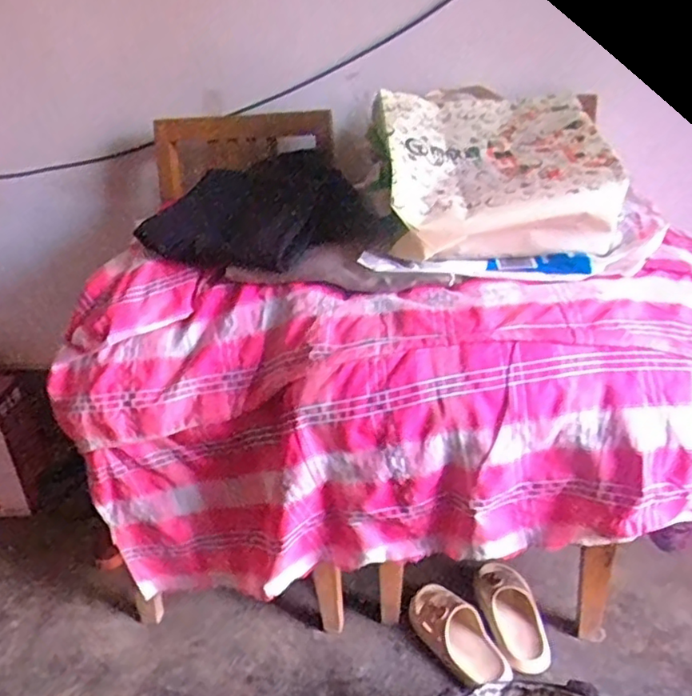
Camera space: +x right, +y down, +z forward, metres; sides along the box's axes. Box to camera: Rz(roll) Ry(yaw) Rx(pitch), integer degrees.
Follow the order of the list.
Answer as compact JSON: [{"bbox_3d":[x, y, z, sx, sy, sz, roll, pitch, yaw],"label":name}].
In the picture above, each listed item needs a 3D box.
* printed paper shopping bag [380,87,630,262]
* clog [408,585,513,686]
[{"bbox_3d":[0.241,-0.282,1.012,0.355,0.212,0.269,-4,27,-2],"label":"printed paper shopping bag"},{"bbox_3d":[0.196,0.505,1.107,0.216,0.065,0.096,22,34,38],"label":"clog"}]

